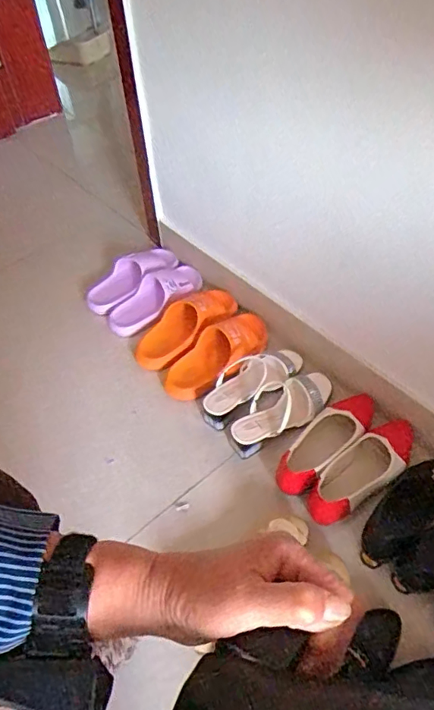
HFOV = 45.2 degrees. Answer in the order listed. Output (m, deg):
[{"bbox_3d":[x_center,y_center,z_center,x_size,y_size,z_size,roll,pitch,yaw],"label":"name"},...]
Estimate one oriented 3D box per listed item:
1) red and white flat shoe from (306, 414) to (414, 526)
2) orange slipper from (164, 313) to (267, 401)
[{"bbox_3d":[0.256,0.192,0.890,0.251,0.050,0.081,-37,57,-24],"label":"red and white flat shoe"},{"bbox_3d":[0.007,-0.010,1.068,0.251,0.067,0.107,-39,58,-25],"label":"orange slipper"}]

